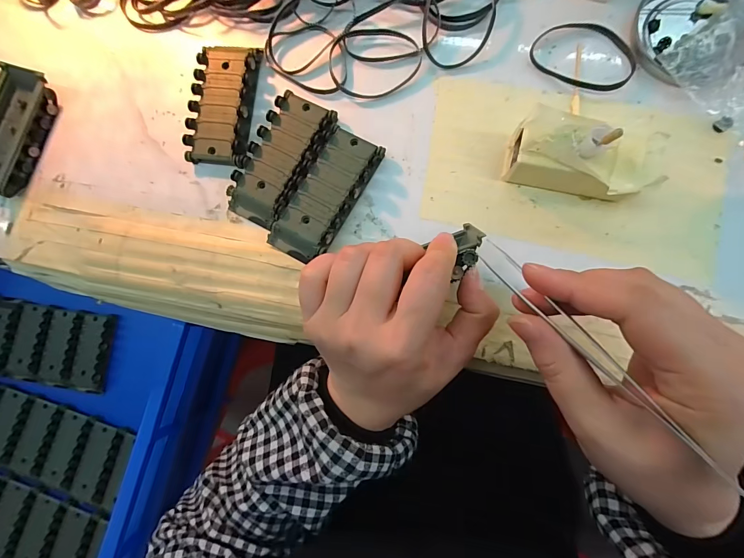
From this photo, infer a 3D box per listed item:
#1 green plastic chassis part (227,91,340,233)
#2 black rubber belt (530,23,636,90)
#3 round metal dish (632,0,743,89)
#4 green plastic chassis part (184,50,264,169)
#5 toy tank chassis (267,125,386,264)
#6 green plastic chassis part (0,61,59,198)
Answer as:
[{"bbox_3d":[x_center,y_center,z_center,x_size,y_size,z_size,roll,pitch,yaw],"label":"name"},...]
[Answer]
[{"bbox_3d":[-0.066,-0.086,0.259,0.046,0.018,0.096,28,88,8],"label":"green plastic chassis part"},{"bbox_3d":[0.151,-0.159,0.254,0.070,0.004,0.048,31,88,8],"label":"black rubber belt"},{"bbox_3d":[0.220,-0.172,0.243,0.076,0.009,0.077,-27,82,2],"label":"round metal dish"},{"bbox_3d":[-0.112,-0.130,0.270,0.044,0.017,0.087,6,85,6],"label":"green plastic chassis part"},{"bbox_3d":[-0.032,-0.058,0.253,0.042,0.020,0.096,30,88,8],"label":"toy tank chassis"},{"bbox_3d":[-0.288,-0.117,0.285,0.044,0.019,0.097,17,86,7],"label":"green plastic chassis part"}]

